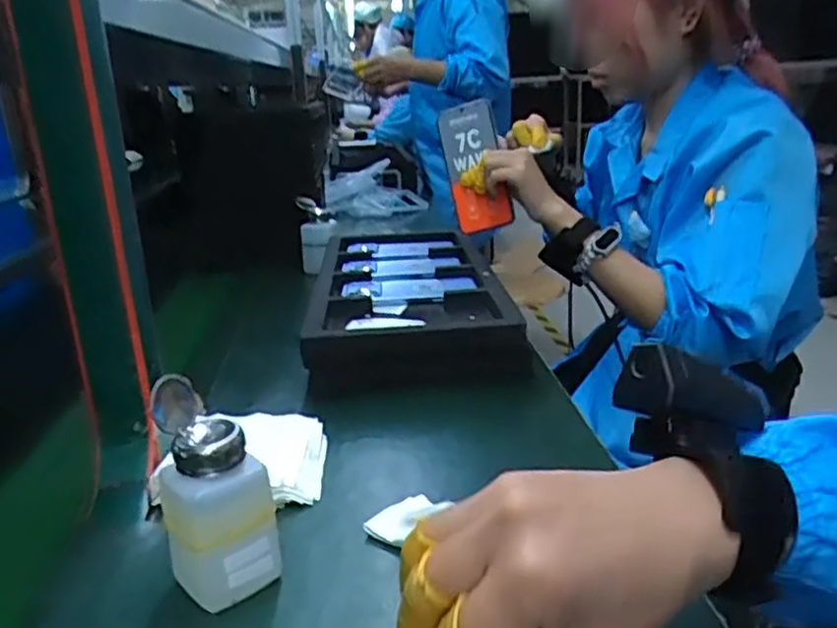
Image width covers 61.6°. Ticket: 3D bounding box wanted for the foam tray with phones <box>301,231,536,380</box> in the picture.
[{"bbox_3d":[-0.010,-0.037,0.885,0.229,0.045,0.474,-4,19,-3],"label":"foam tray with phones"}]

